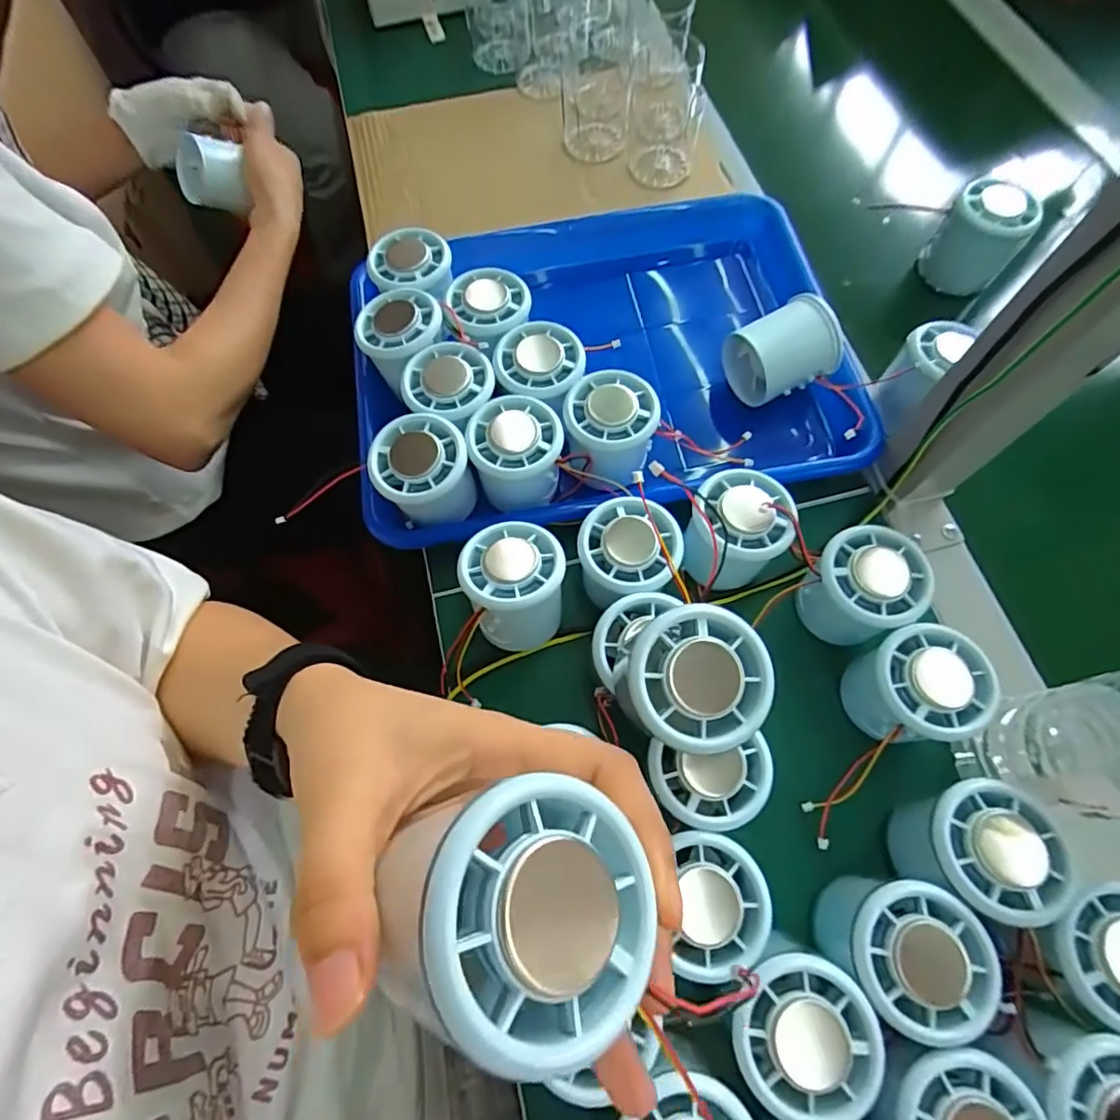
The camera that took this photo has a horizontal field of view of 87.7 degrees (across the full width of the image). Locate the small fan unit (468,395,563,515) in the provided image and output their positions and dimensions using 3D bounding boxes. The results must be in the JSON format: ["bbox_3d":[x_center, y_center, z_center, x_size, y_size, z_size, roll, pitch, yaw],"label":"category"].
[{"bbox_3d":[-0.027,-0.065,0.356,0.053,0.044,0.054,5,68,2],"label":"small fan unit"}]

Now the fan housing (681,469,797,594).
[{"bbox_3d":[0.103,-0.016,0.344,0.051,0.063,0.052,0,67,0],"label":"fan housing"}]

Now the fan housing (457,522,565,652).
[{"bbox_3d":[-0.025,0.015,0.330,0.054,0.055,0.059,0,67,0],"label":"fan housing"}]

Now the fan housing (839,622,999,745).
[{"bbox_3d":[0.188,0.069,0.312,0.051,0.060,0.054,0,67,0],"label":"fan housing"}]

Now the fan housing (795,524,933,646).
[{"bbox_3d":[0.170,0.015,0.332,0.051,0.057,0.053,0,67,0],"label":"fan housing"}]

